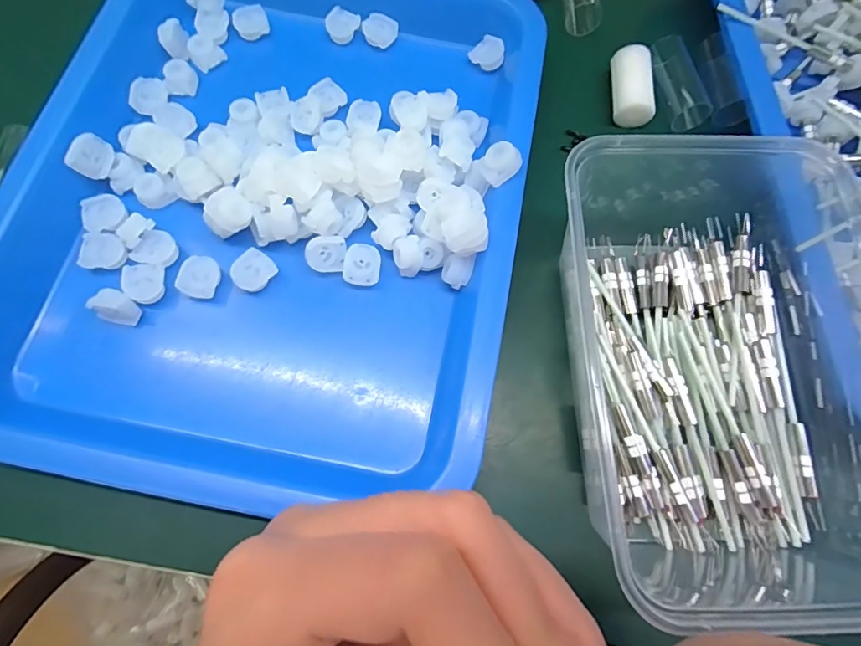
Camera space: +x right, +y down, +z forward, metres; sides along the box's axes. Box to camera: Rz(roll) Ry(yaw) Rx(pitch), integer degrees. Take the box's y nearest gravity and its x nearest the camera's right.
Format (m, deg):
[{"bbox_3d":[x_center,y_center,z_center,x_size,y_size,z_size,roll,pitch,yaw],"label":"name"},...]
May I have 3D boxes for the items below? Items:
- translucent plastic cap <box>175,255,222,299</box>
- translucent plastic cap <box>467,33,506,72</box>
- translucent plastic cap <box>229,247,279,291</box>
[{"bbox_3d":[-0.105,-0.021,0.213,0.017,0.004,0.019,20,80,-13],"label":"translucent plastic cap"},{"bbox_3d":[0.033,-0.153,0.266,0.019,0.007,0.019,-43,83,23],"label":"translucent plastic cap"},{"bbox_3d":[-0.082,-0.024,0.217,0.016,0.009,0.018,36,74,9],"label":"translucent plastic cap"}]

